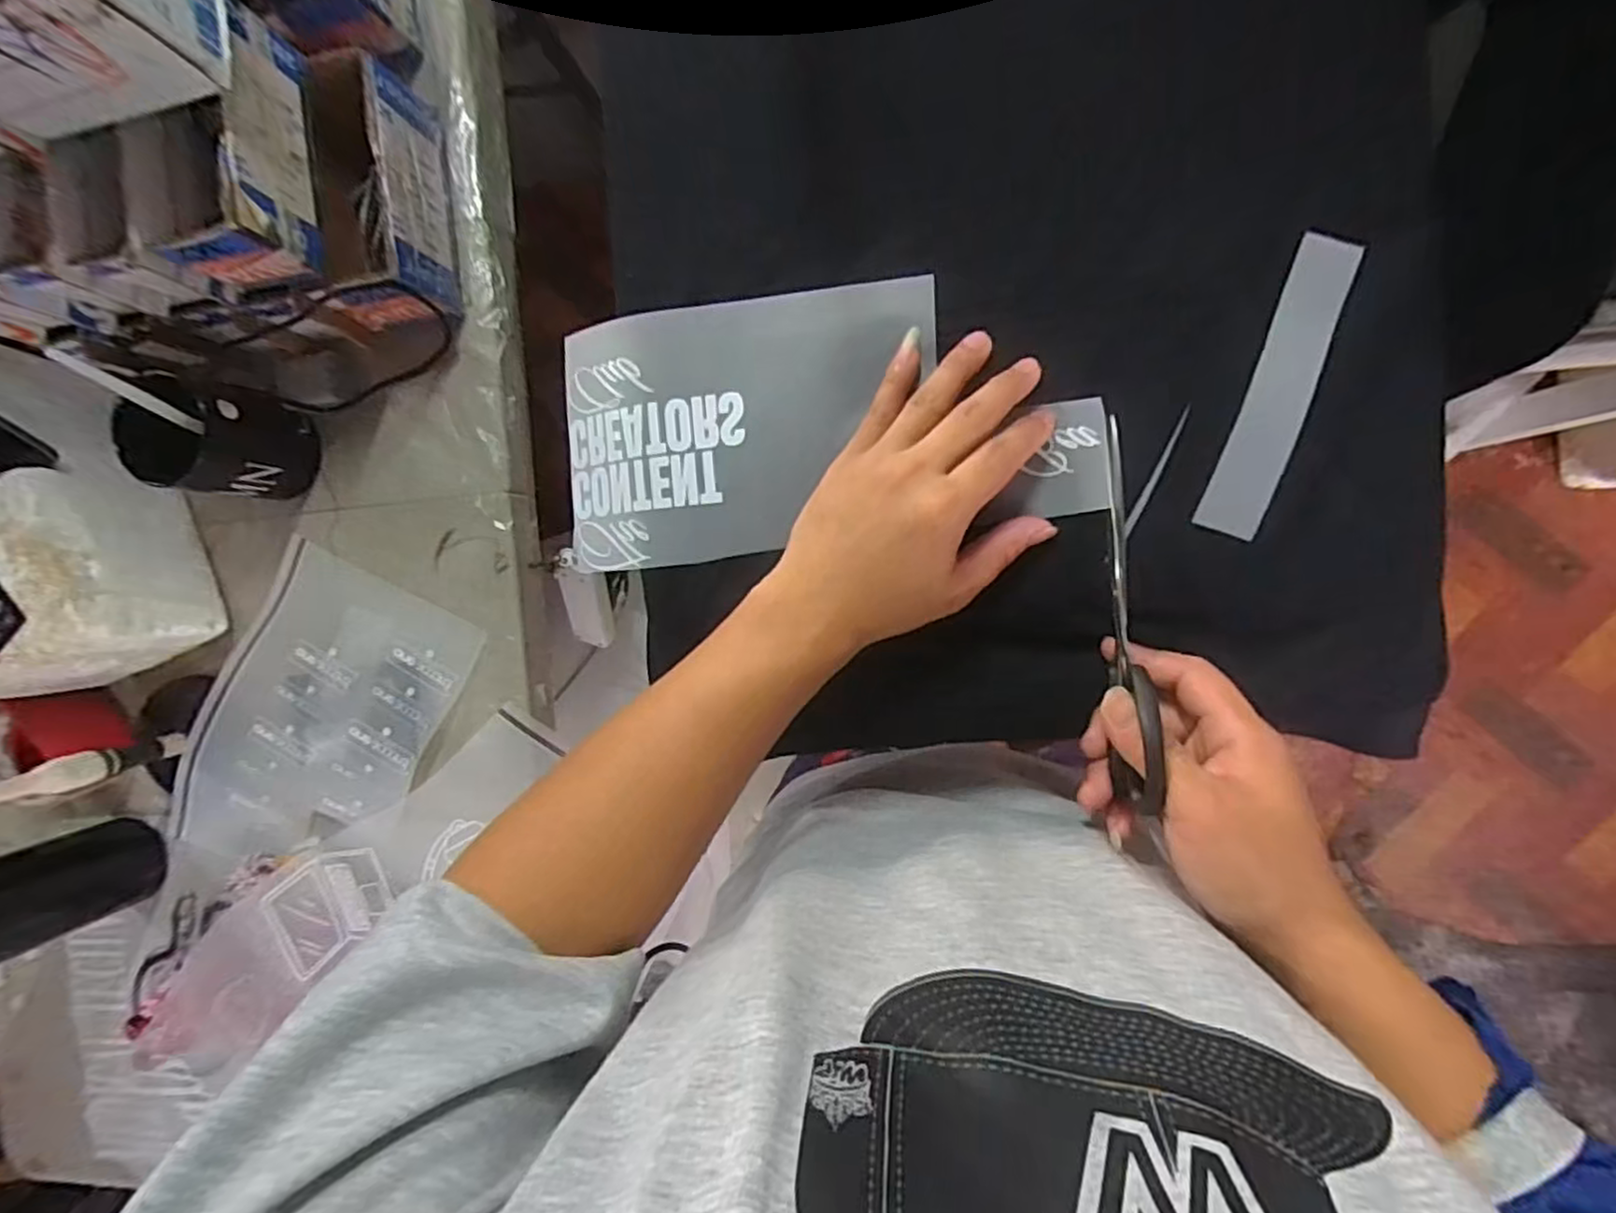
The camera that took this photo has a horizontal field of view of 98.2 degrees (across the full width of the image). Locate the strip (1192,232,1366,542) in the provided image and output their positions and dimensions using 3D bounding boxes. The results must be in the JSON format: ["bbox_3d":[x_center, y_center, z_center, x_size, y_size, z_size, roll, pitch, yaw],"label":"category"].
[{"bbox_3d":[0.223,-0.103,0.330,0.028,0.009,0.141,20,94,8],"label":"strip"}]

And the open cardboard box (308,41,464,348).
[{"bbox_3d":[-0.316,-0.294,0.513,0.078,0.087,0.161,-5,90,9],"label":"open cardboard box"}]

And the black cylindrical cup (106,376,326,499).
[{"bbox_3d":[-0.450,-0.129,0.538,0.083,0.091,0.086,11,93,8],"label":"black cylindrical cup"}]

